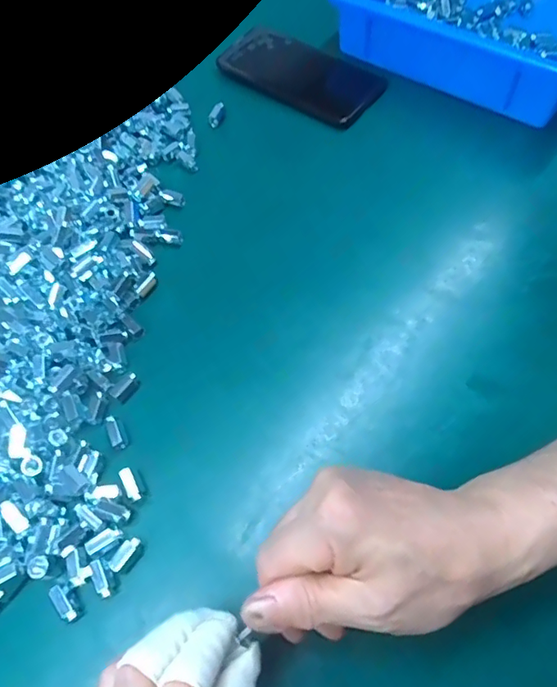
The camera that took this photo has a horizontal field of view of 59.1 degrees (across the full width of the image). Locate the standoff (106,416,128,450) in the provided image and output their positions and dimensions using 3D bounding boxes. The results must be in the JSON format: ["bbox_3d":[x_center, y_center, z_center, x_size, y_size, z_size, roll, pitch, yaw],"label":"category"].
[{"bbox_3d":[-0.110,0.060,0.332,0.009,0.007,0.023,-23,64,-8],"label":"standoff"}]

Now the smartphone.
[{"bbox_3d":[0.021,-0.264,0.481,0.158,0.015,0.069,33,82,14],"label":"smartphone"}]

